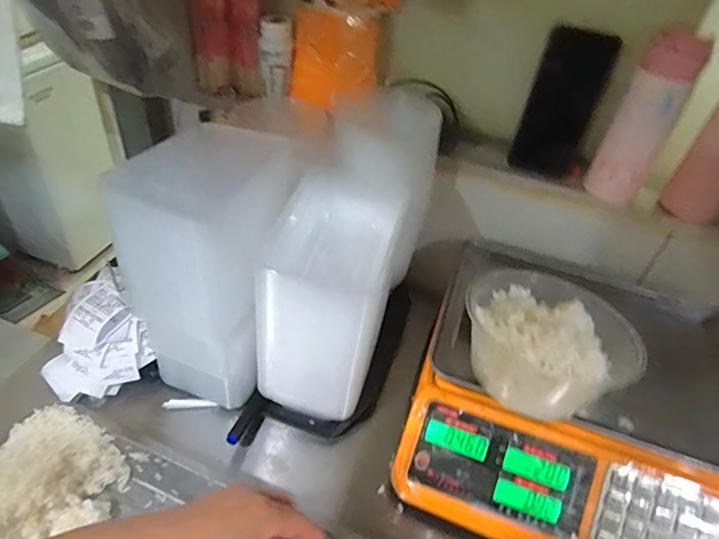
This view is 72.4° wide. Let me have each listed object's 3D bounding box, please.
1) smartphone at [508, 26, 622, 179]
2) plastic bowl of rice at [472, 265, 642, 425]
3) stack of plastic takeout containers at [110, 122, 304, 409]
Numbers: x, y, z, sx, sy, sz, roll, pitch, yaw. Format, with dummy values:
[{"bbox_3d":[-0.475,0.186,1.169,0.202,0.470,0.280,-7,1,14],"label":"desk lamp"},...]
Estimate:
[{"bbox_3d":[0.241,-0.195,0.590,0.072,0.169,0.004,16,35,6],"label":"smartphone"},{"bbox_3d":[0.179,0.070,0.482,0.153,0.093,0.159,4,42,-4],"label":"plastic bowl of rice"},{"bbox_3d":[-0.149,0.003,0.548,0.132,0.283,0.175,20,44,14],"label":"stack of plastic takeout containers"}]

